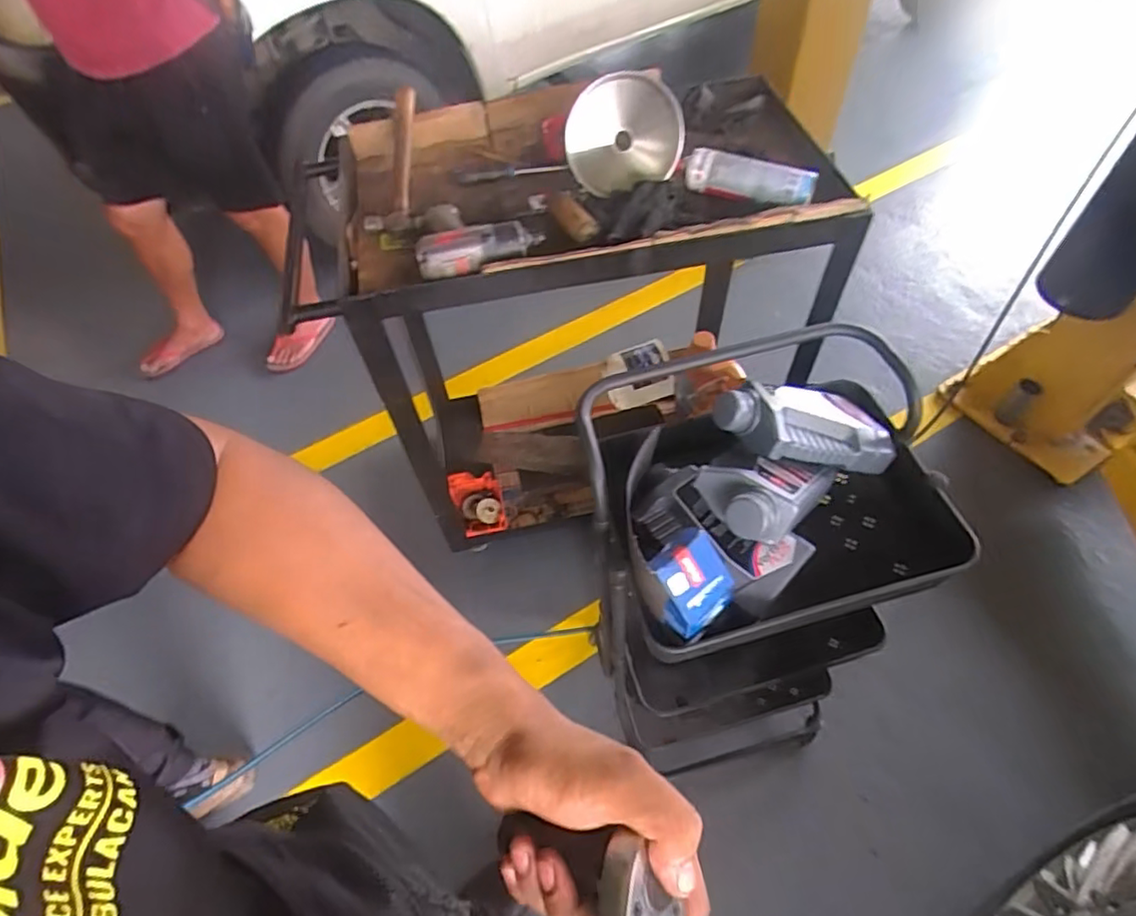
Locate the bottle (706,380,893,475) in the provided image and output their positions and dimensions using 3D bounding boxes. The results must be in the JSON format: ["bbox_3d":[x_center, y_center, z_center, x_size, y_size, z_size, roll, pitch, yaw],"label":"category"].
[{"bbox_3d":[0.289,-0.042,0.761,0.233,0.063,0.124,7,56,-16],"label":"bottle"}]

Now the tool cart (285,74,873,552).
[{"bbox_3d":[0.053,-0.291,1.309,0.849,0.857,0.500,-12,55,-4],"label":"tool cart"}]

